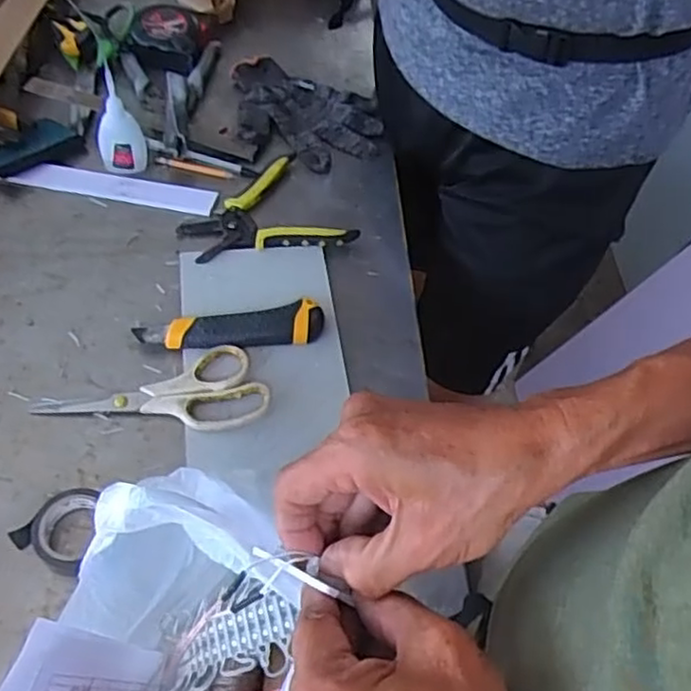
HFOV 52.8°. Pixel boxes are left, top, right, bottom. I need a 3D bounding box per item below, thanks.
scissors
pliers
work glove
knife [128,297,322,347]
[{"bbox_3d":[-0.157,0.034,0.577,0.185,0.013,0.075,3,55,-5],"label":"scissors"},{"bbox_3d":[-0.084,-0.123,0.697,0.151,0.014,0.132,-29,64,-24],"label":"pliers"},{"bbox_3d":[-0.047,-0.262,0.789,0.177,0.024,0.143,11,55,0],"label":"work glove"},{"bbox_3d":[-0.100,-0.014,0.612,0.159,0.021,0.037,-4,56,-10],"label":"knife"}]

